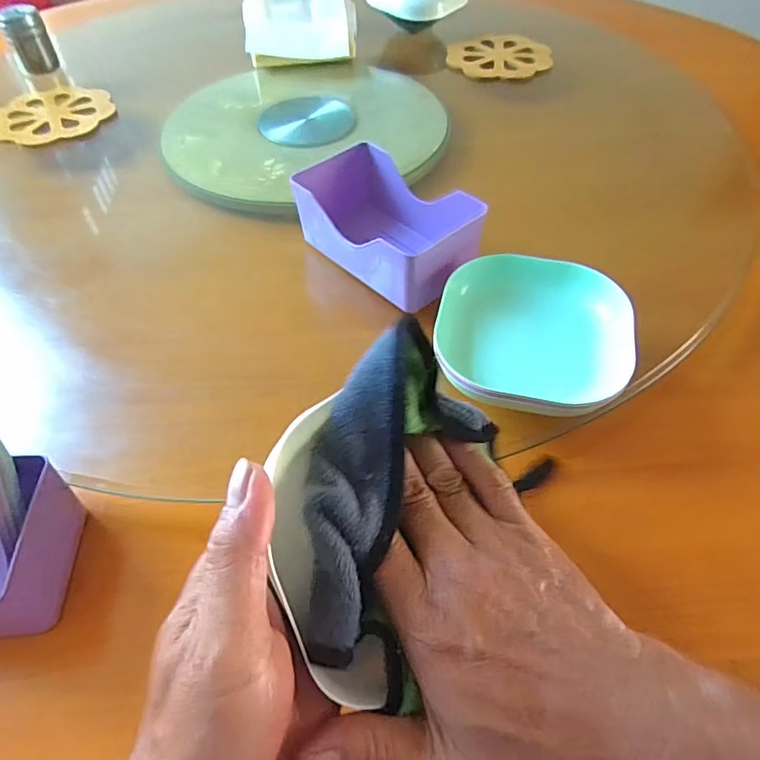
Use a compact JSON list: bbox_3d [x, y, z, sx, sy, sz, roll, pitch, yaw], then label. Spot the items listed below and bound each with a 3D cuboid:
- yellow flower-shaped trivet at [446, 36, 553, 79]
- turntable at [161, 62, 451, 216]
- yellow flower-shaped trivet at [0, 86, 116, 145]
[{"bbox_3d":[0.162,-0.442,0.730,0.137,0.005,0.133,3,54,5],"label":"yellow flower-shaped trivet"},{"bbox_3d":[-0.093,-0.311,0.653,0.324,0.026,0.323,-1,53,1],"label":"turntable"},{"bbox_3d":[-0.401,-0.328,0.654,0.139,0.012,0.119,-24,54,-17],"label":"yellow flower-shaped trivet"}]

